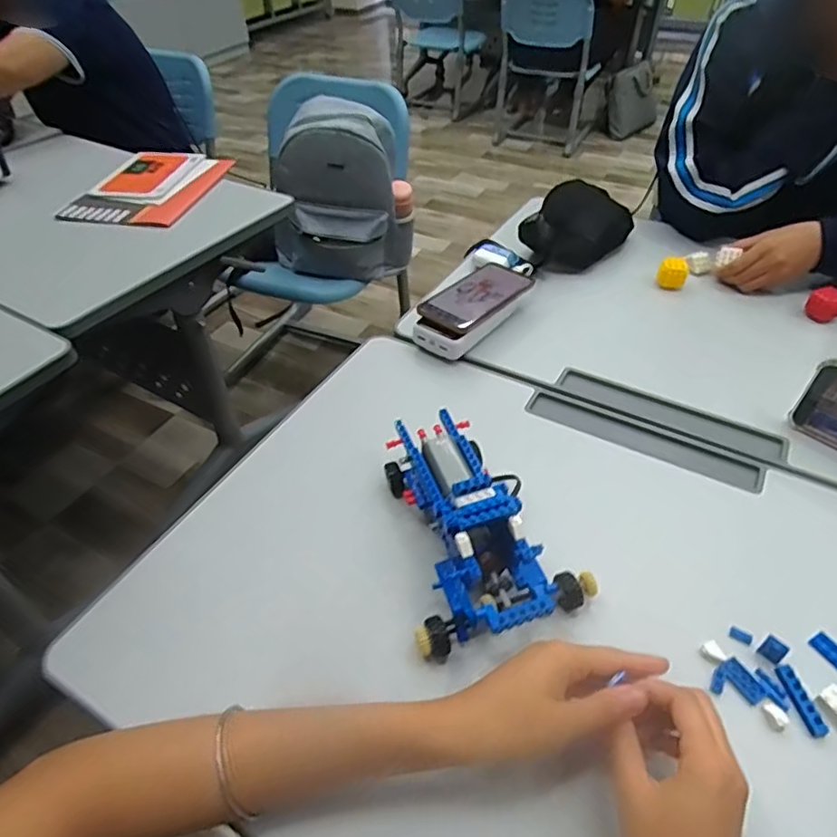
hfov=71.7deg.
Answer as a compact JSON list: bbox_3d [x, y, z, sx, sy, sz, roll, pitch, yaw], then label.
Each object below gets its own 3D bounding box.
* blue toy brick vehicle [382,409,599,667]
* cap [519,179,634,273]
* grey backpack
[{"bbox_3d":[0.052,0.079,0.498,0.135,0.089,0.216,-10,45,-9],"label":"blue toy brick vehicle"},{"bbox_3d":[0.245,-0.296,0.893,0.133,0.069,0.226,24,50,23],"label":"cap"},{"bbox_3d":[-0.173,-0.474,1.284,0.312,0.375,0.137,-7,45,-5],"label":"grey backpack"}]

